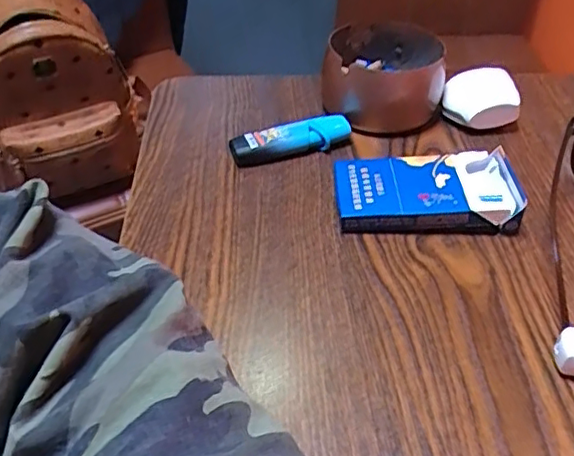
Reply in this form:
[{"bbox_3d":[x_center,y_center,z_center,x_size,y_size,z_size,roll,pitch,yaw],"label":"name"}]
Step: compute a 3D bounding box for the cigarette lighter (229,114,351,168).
[{"bbox_3d":[0.004,-0.060,0.405,0.082,0.016,0.020,-15,45,-17],"label":"cigarette lighter"}]

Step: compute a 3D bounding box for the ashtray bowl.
[{"bbox_3d":[0.071,-0.114,0.446,0.085,0.050,0.091,1,42,-1],"label":"ashtray bowl"}]

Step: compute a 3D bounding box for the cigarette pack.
[{"bbox_3d":[0.086,-0.021,0.365,0.109,0.021,0.054,0,42,-1],"label":"cigarette pack"}]

